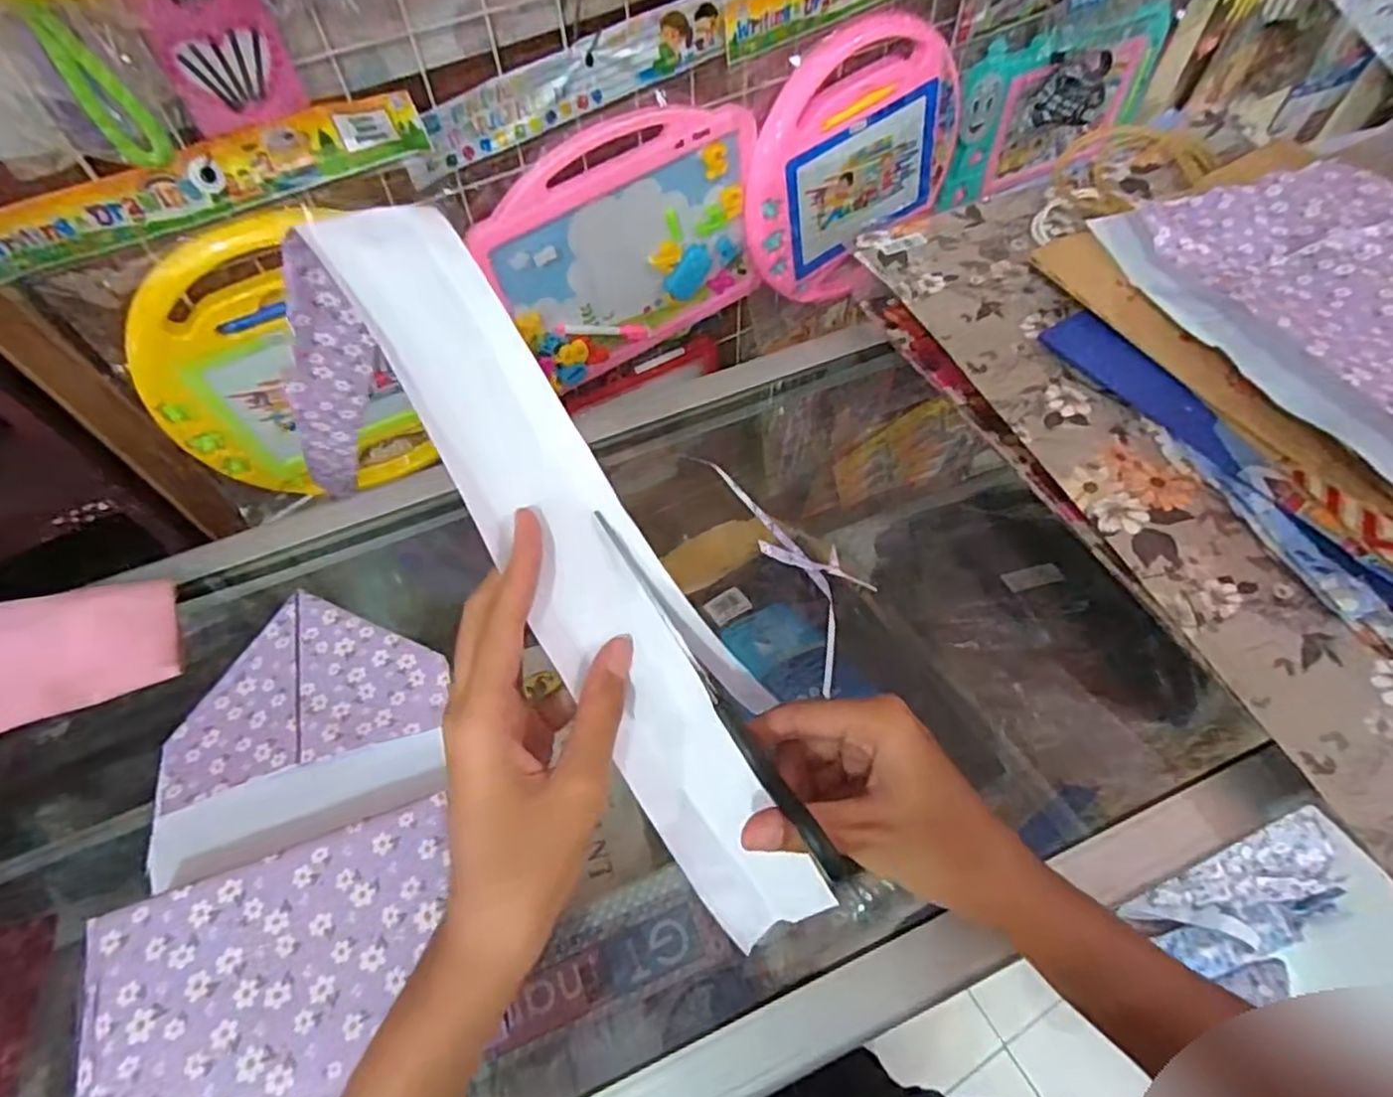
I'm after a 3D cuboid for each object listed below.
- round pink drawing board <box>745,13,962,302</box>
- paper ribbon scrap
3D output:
[{"bbox_3d":[0.171,-0.412,0.758,0.271,0.247,0.026,-39,52,0],"label":"round pink drawing board"},{"bbox_3d":[0.056,-0.003,0.430,0.054,0.009,0.180,-23,60,-12],"label":"paper ribbon scrap"}]

